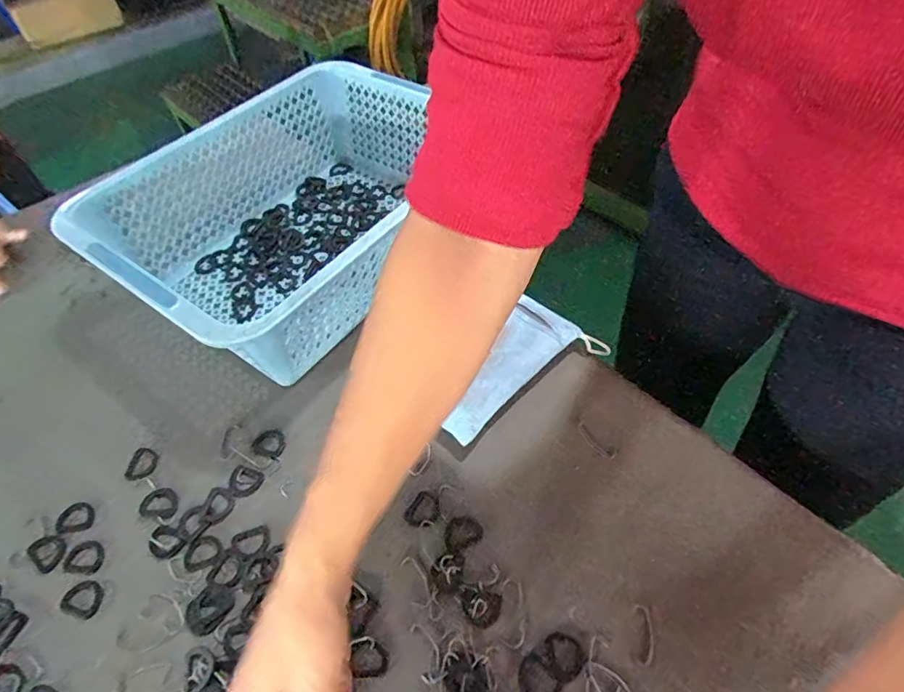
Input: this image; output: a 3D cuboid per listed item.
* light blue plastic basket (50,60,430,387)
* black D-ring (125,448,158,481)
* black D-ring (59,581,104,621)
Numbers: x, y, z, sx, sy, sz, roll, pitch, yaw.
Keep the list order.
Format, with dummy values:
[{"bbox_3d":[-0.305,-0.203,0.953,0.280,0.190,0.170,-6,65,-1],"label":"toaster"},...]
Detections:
[{"bbox_3d":[-0.154,-0.151,0.572,0.288,0.119,0.383,29,58,23],"label":"light blue plastic basket"},{"bbox_3d":[-0.269,0.102,0.456,0.023,0.004,0.031,2,52,4],"label":"black D-ring"},{"bbox_3d":[-0.274,0.188,0.390,0.030,0.004,0.025,18,55,17],"label":"black D-ring"}]

